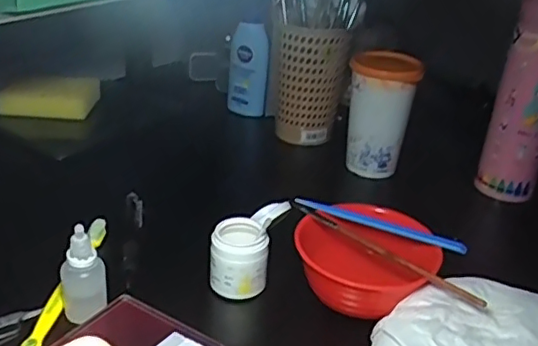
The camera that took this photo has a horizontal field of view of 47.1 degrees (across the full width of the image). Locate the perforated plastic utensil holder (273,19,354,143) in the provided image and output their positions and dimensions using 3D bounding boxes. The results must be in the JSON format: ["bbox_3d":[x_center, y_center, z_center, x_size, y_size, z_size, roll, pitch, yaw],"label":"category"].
[{"bbox_3d":[0.052,-0.111,0.750,0.081,0.131,0.072,7,28,4],"label":"perforated plastic utensil holder"}]

